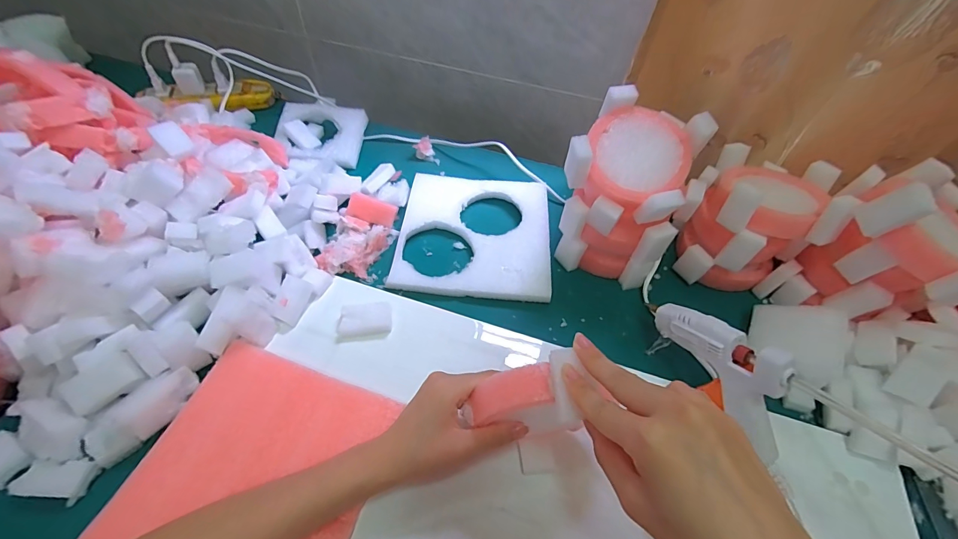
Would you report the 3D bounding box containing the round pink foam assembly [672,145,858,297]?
[{"bbox_3d":[0.287,-0.054,0.440,0.131,0.126,0.123,2,53,-3],"label":"round pink foam assembly"}]

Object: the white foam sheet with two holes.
[{"bbox_3d":[-0.004,-0.046,0.488,0.173,0.016,0.177,5,53,0],"label":"white foam sheet with two holes"}]

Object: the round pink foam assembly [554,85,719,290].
[{"bbox_3d":[0.149,-0.075,0.427,0.118,0.159,0.104,23,55,13],"label":"round pink foam assembly"}]

